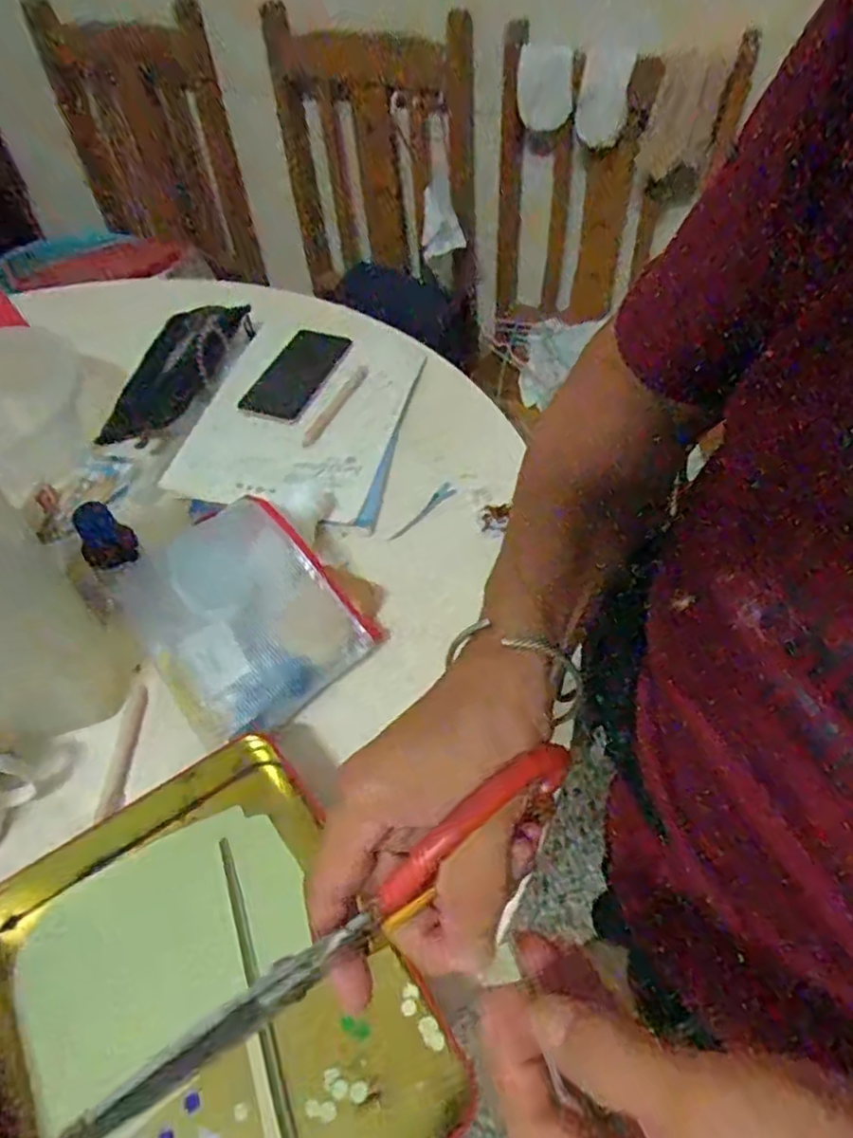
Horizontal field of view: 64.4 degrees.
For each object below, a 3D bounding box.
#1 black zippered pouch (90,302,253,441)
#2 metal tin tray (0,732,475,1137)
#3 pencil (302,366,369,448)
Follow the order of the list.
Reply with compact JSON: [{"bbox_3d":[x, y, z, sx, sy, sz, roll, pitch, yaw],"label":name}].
[{"bbox_3d":[-0.292,-0.238,0.810,0.095,0.054,0.250,28,73,20],"label":"black zippered pouch"},{"bbox_3d":[-0.148,0.276,0.405,0.263,0.044,0.288,-29,58,-19],"label":"metal tin tray"},{"bbox_3d":[-0.106,-0.189,0.783,0.013,0.009,0.143,22,57,16],"label":"pencil"}]

